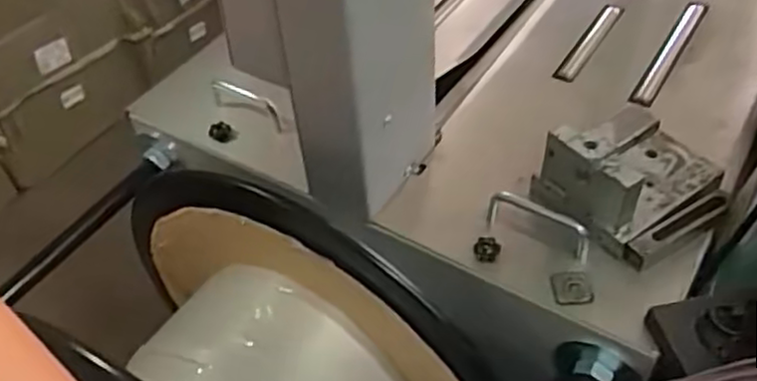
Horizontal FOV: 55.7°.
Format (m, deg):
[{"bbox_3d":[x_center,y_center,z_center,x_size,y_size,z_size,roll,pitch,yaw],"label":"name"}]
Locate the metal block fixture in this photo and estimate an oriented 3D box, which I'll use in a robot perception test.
[{"bbox_3d":[0.240,-0.019,0.639,0.147,0.094,0.126,-25,50,-18],"label":"metal block fixture"}]

